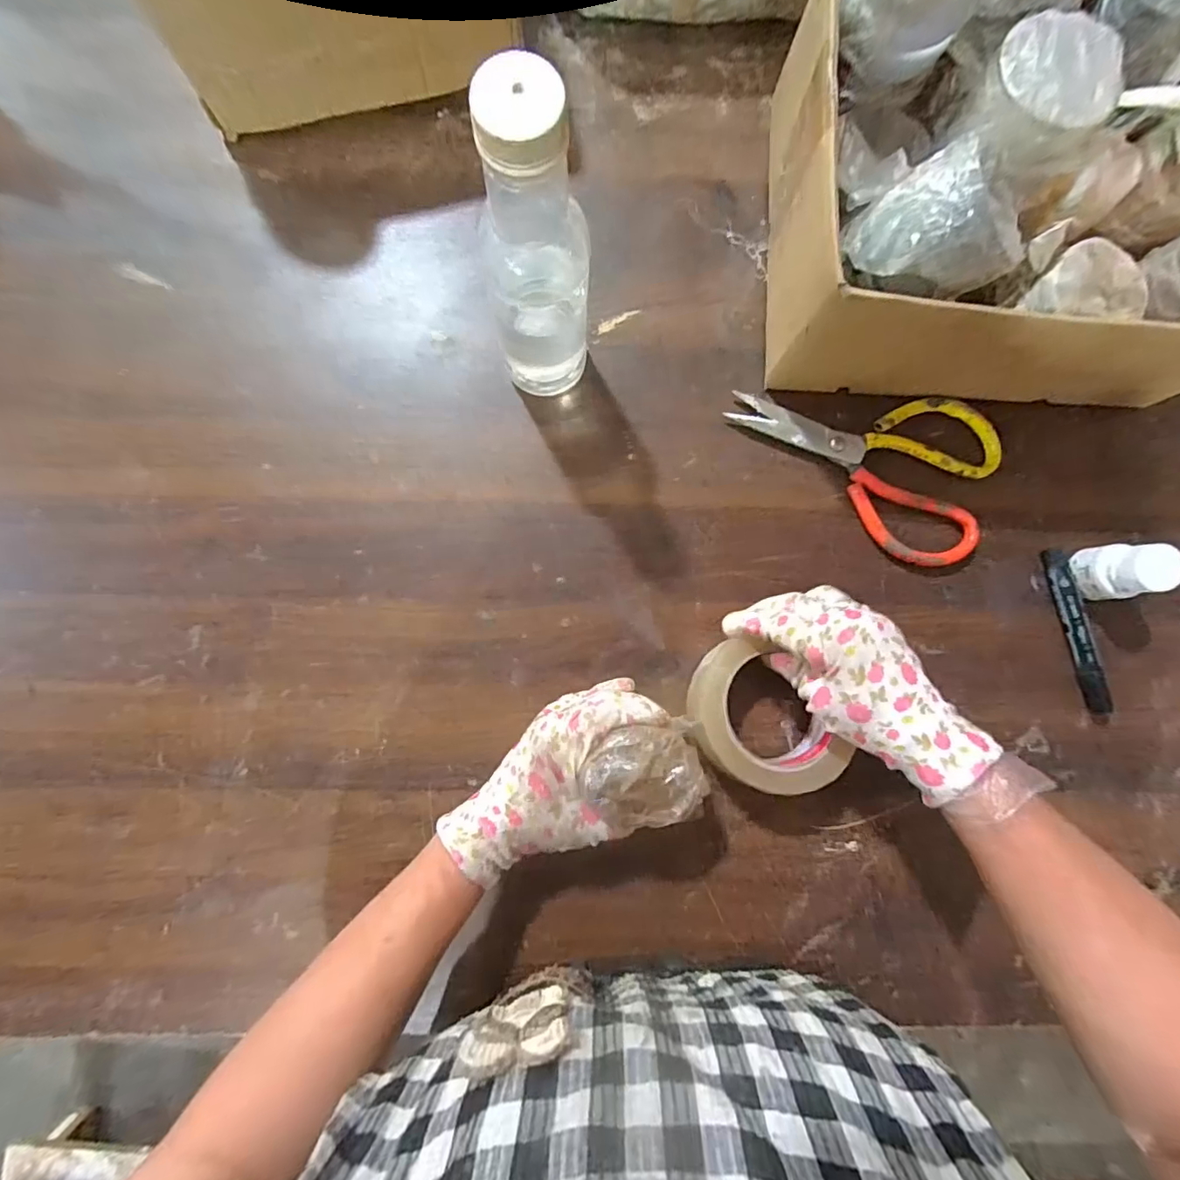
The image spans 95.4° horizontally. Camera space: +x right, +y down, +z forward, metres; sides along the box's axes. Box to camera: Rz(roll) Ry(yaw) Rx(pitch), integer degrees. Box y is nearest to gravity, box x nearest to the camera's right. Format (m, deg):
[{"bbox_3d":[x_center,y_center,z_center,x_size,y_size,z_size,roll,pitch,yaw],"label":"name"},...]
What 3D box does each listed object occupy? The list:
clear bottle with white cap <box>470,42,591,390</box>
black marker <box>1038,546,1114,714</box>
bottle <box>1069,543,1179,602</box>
[{"bbox_3d":[-0.029,-0.188,0.317,0.060,0.207,0.066,4,87,-2],"label":"clear bottle with white cap"},{"bbox_3d":[0.374,0.031,0.413,0.015,0.018,0.127,-12,87,-2],"label":"black marker"},{"bbox_3d":[0.391,-0.014,0.397,0.033,0.057,0.040,-7,87,-2],"label":"bottle"}]

